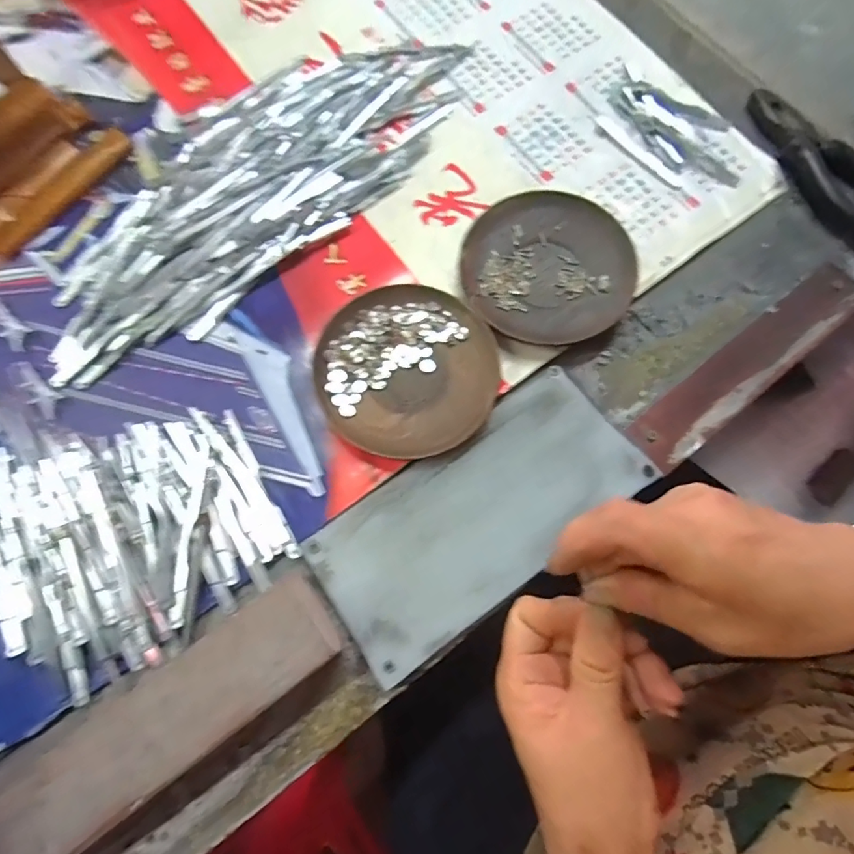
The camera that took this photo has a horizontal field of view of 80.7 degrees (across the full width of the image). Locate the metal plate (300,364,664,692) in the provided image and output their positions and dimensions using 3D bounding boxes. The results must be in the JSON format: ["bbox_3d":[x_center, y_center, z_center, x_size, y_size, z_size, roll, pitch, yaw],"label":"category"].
[{"bbox_3d":[0.033,0.051,0.302,0.197,0.009,0.094,-34,77,-10],"label":"metal plate"}]

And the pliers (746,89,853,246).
[{"bbox_3d":[0.297,-0.189,0.365,0.056,0.017,0.160,-26,76,-8],"label":"pliers"}]

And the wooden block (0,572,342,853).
[{"bbox_3d":[-0.134,0.153,0.259,0.184,0.031,0.048,-35,77,-10],"label":"wooden block"}]

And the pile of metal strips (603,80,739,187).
[{"bbox_3d":[0.194,-0.230,0.379,0.062,0.011,0.117,-30,76,-9],"label":"pile of metal strips"}]

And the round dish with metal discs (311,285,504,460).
[{"bbox_3d":[-0.013,-0.036,0.324,0.111,0.015,0.115,0,74,-1],"label":"round dish with metal discs"}]

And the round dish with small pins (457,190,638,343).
[{"bbox_3d":[0.081,-0.109,0.345,0.113,0.017,0.112,0,74,-1],"label":"round dish with small pins"}]

